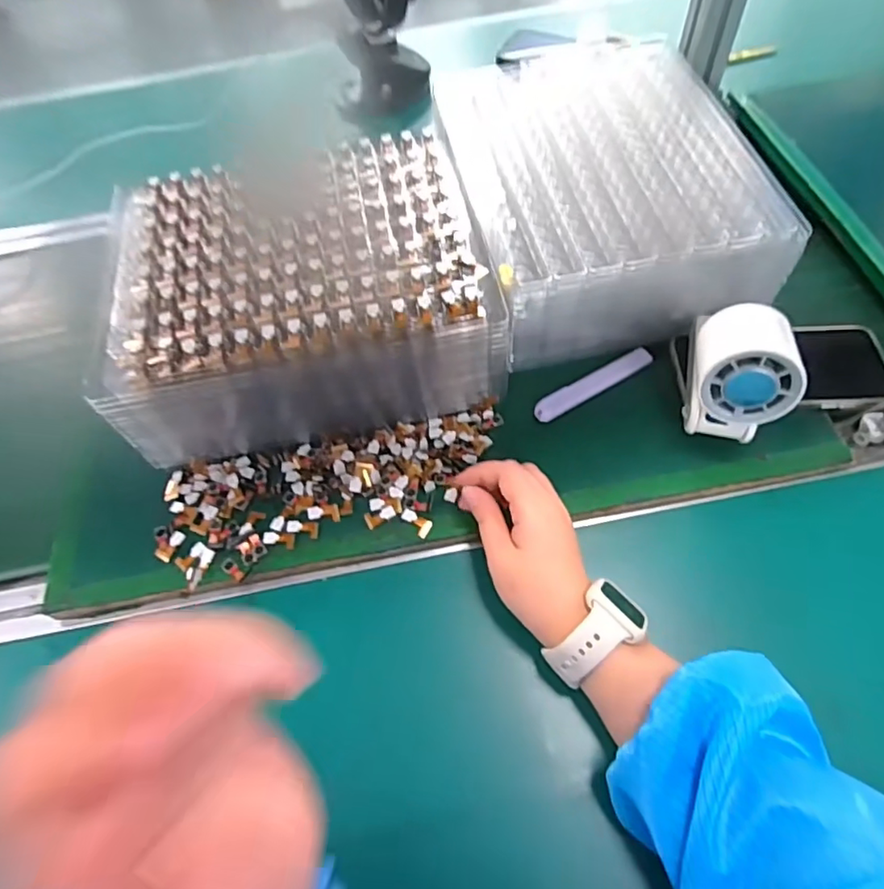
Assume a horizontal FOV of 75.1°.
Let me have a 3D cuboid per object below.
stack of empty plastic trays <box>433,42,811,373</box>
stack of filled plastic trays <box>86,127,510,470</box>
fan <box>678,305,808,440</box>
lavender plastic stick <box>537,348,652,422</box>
[{"bbox_3d":[0.135,-0.231,0.512,0.238,0.081,0.290,-13,59,-4],"label":"stack of empty plastic trays"},{"bbox_3d":[-0.107,-0.120,0.465,0.275,0.104,0.216,-10,59,-2],"label":"stack of filled plastic trays"},{"bbox_3d":[0.198,-0.044,0.401,0.061,0.097,0.080,4,60,6],"label":"fan"},{"bbox_3d":[0.123,-0.050,0.463,0.112,0.009,0.017,-29,62,-13],"label":"lavender plastic stick"}]

